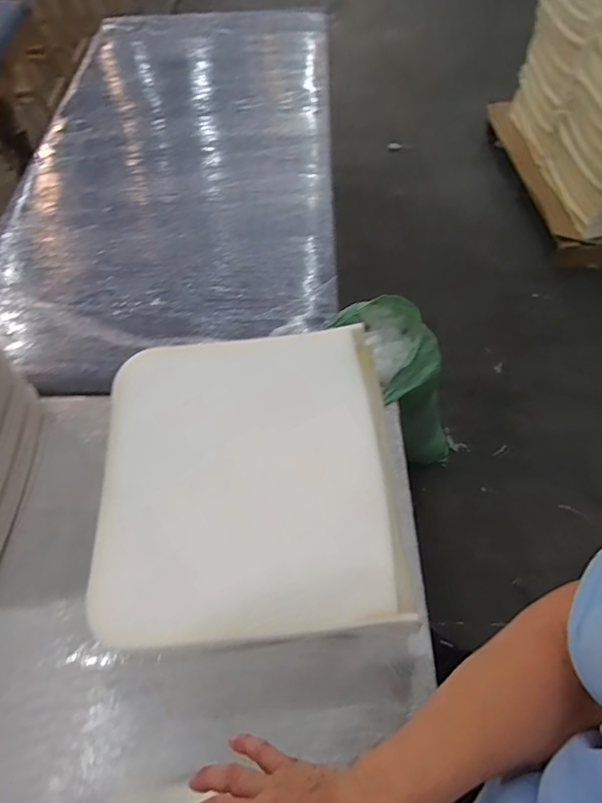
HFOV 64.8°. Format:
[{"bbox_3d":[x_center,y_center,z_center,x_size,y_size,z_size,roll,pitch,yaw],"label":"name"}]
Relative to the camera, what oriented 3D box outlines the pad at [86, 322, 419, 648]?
[{"bbox_3d":[-0.066,0.107,0.711,0.451,0.073,0.436,-5,67,-2],"label":"pad"}]

